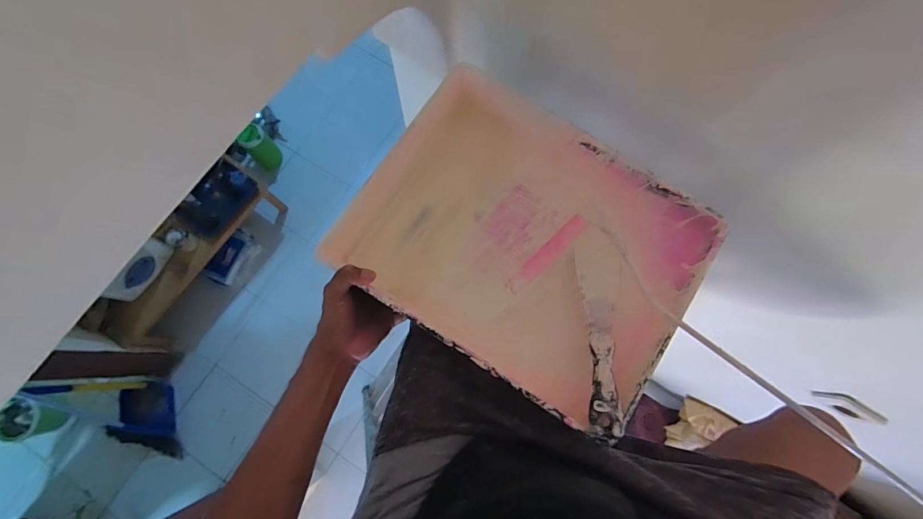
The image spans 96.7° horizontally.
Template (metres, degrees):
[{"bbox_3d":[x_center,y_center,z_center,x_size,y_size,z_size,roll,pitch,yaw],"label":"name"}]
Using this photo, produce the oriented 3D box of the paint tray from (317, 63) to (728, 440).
[{"bbox_3d":[0.070,-0.022,0.469,0.350,0.090,0.282,34,79,8],"label":"paint tray"}]

